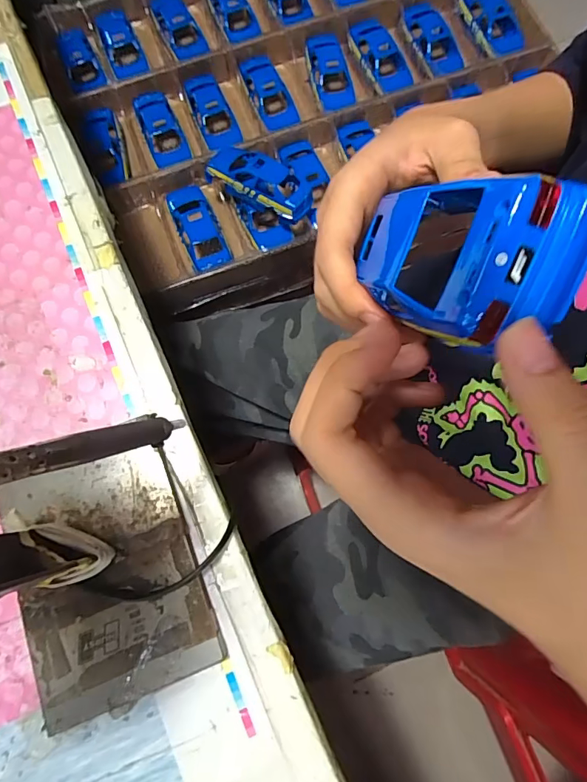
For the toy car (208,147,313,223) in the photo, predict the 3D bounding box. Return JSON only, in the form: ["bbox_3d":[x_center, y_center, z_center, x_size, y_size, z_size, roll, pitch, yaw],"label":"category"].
[{"bbox_3d":[-0.040,-0.249,0.537,0.132,0.036,0.056,29,78,7],"label":"toy car"}]

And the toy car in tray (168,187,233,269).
[{"bbox_3d":[-0.116,-0.200,0.552,0.050,0.034,0.122,-20,77,-5],"label":"toy car in tray"}]

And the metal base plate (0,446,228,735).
[{"bbox_3d":[-0.107,0.104,0.264,0.097,0.011,0.132,-20,76,-6],"label":"metal base plate"}]

